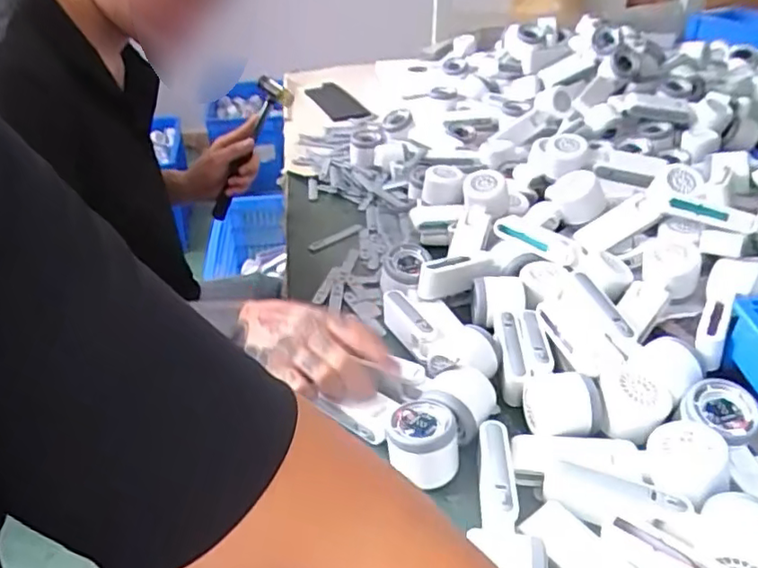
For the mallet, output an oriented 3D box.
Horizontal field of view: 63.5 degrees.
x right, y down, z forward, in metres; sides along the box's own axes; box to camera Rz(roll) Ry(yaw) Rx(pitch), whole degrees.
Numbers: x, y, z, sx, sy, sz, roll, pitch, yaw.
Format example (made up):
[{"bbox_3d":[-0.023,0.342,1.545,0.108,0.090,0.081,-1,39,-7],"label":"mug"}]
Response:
[{"bbox_3d":[-0.206,-0.207,0.969,0.054,0.247,0.051,24,29,-14],"label":"mallet"}]

